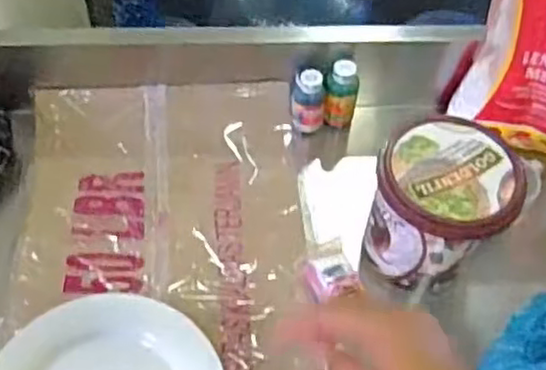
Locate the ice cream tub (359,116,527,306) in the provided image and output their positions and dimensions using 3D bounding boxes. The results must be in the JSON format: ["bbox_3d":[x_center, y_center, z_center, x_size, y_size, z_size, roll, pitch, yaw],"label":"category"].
[{"bbox_3d":[0.149,0.023,0.613,0.114,0.123,0.109,1,53,-1],"label":"ice cream tub"}]

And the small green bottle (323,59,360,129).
[{"bbox_3d":[0.074,-0.099,0.733,0.033,0.074,0.026,12,54,7],"label":"small green bottle"}]

